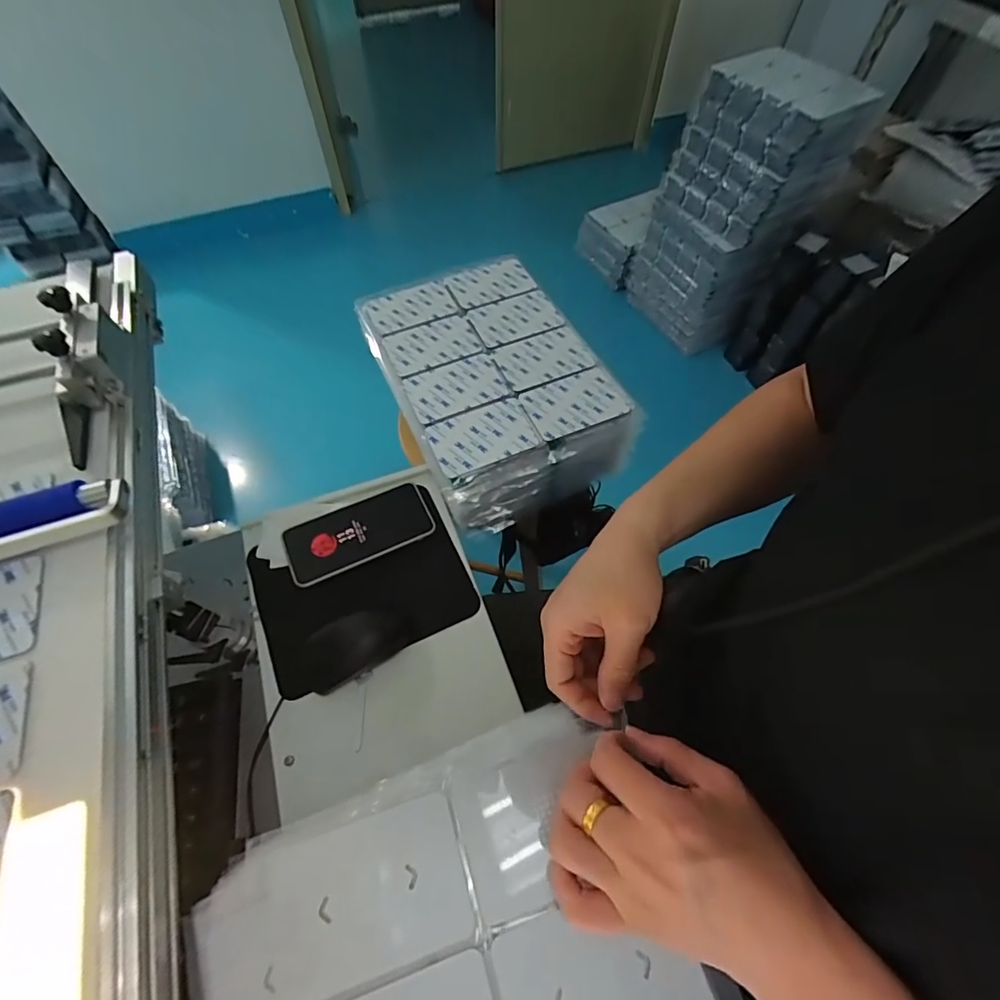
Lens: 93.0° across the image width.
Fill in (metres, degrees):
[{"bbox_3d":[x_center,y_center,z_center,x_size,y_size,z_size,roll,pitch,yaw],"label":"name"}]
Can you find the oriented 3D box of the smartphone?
[{"bbox_3d":[-0.161,0.035,0.546,0.162,0.009,0.081,-23,63,-13],"label":"smartphone"}]

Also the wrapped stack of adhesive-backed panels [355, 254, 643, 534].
[{"bbox_3d":[-0.015,-0.163,0.652,0.250,0.105,0.350,-21,65,-13],"label":"wrapped stack of adhesive-backed panels"}]

